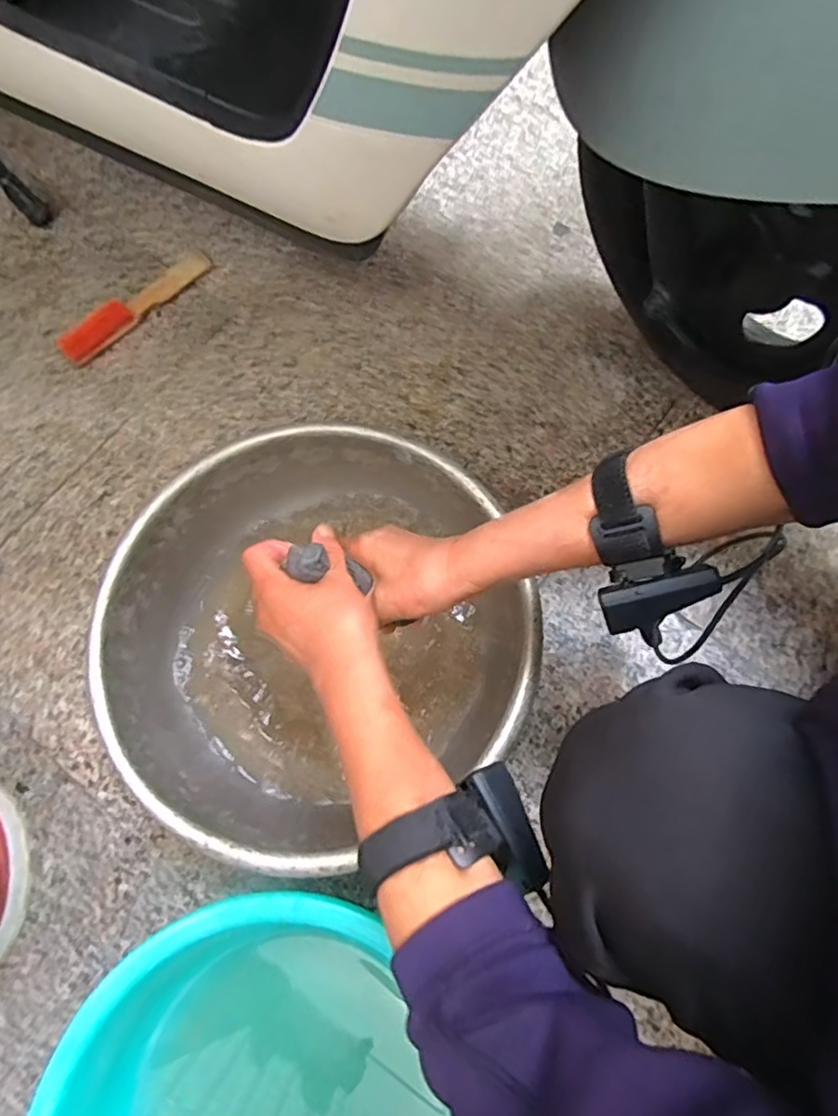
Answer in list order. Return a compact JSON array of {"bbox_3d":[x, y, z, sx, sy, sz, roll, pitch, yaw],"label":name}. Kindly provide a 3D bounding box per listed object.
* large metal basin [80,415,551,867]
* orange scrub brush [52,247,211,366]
[{"bbox_3d":[-0.094,0.068,0.547,0.351,0.134,0.332,0,73,2],"label":"large metal basin"},{"bbox_3d":[-0.349,-0.316,0.726,0.035,0.031,0.209,43,79,13],"label":"orange scrub brush"}]

